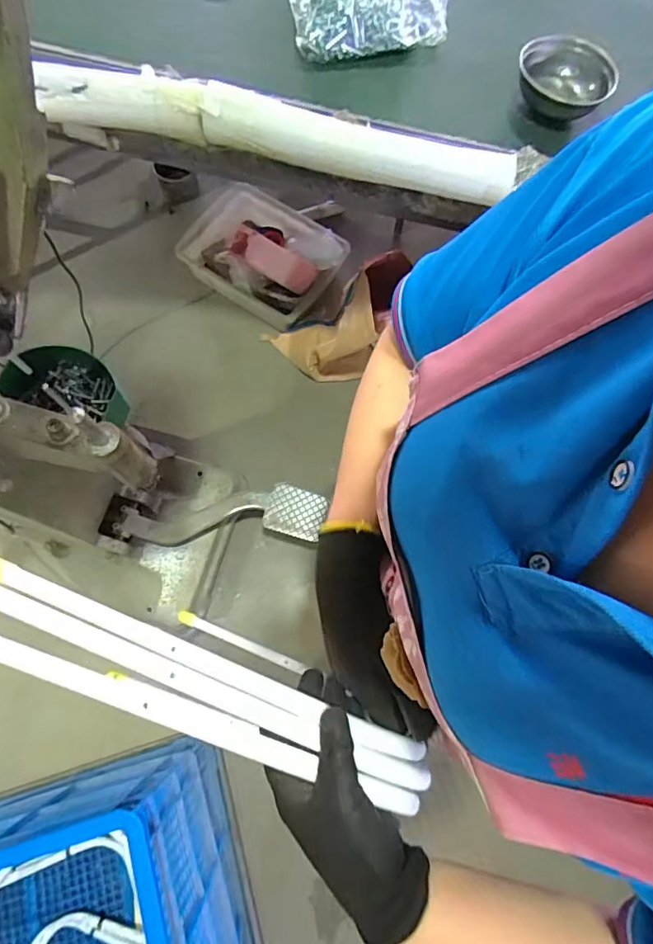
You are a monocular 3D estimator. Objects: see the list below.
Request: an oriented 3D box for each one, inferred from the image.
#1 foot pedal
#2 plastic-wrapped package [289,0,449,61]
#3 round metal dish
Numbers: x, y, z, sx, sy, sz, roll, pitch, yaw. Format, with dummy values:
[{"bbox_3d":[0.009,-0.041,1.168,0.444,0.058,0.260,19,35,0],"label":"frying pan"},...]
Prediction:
[{"bbox_3d":[-0.254,0.115,1.294,0.515,0.085,0.151,-4,73,-4],"label":"foot pedal"},{"bbox_3d":[0.078,-0.791,0.842,0.269,0.075,0.153,-10,73,-6],"label":"plastic-wrapped package"},{"bbox_3d":[0.381,-0.623,0.801,0.151,0.062,0.135,15,73,2],"label":"round metal dish"}]

